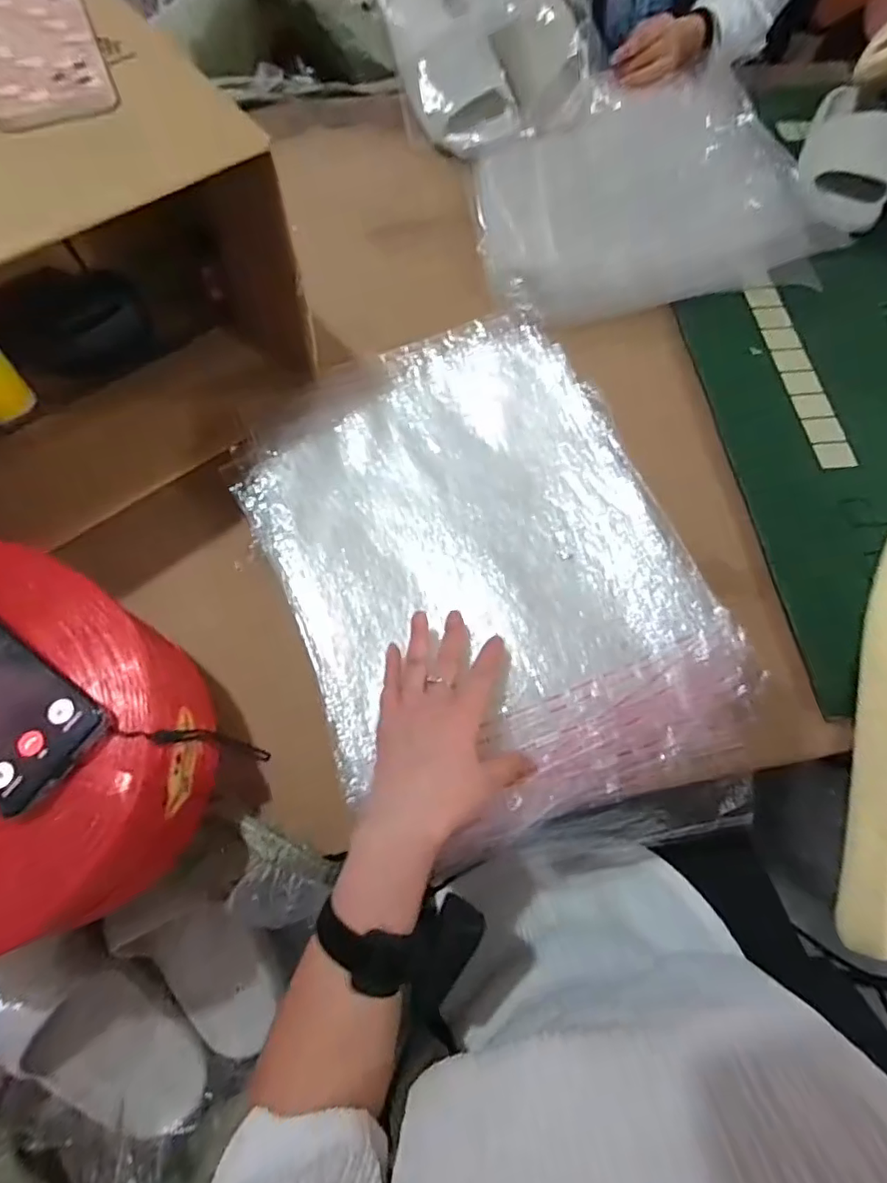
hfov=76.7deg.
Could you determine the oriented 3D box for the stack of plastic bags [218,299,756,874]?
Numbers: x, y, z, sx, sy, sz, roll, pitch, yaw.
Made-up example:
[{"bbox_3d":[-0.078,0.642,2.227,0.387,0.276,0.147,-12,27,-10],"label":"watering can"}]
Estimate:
[{"bbox_3d":[0.044,-0.011,0.507,0.349,0.035,0.507,-19,73,-8],"label":"stack of plastic bags"}]

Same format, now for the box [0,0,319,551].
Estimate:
[{"bbox_3d":[-0.356,-0.241,0.460,0.405,0.234,0.273,-35,73,-13],"label":"box"}]

